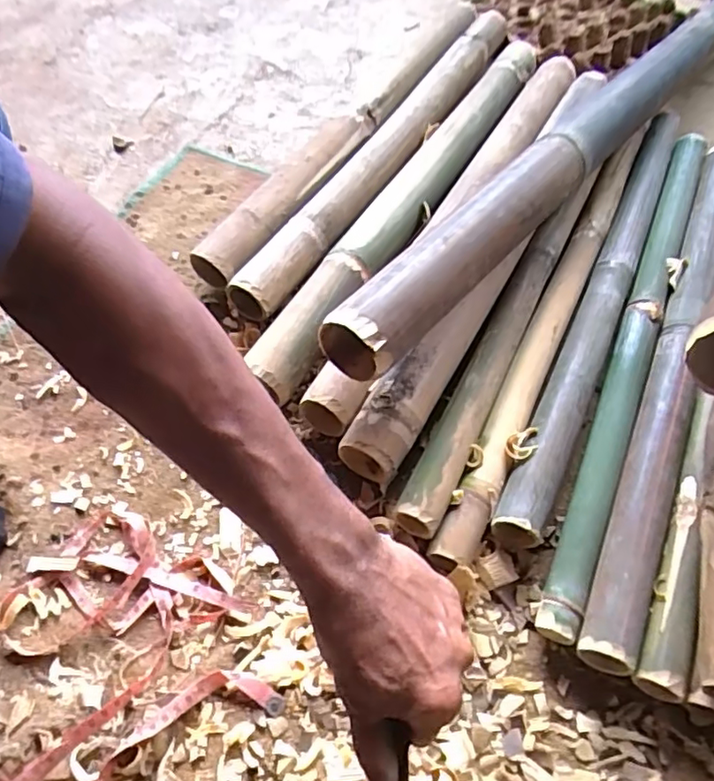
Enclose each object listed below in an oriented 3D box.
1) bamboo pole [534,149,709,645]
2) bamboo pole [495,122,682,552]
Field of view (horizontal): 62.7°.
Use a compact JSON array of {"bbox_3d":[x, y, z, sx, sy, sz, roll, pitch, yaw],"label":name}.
[{"bbox_3d":[0.288,-0.060,0.607,0.041,0.049,0.646,22,60,13],"label":"bamboo pole"},{"bbox_3d":[0.266,-0.106,0.626,0.041,0.039,0.602,23,60,14],"label":"bamboo pole"}]

